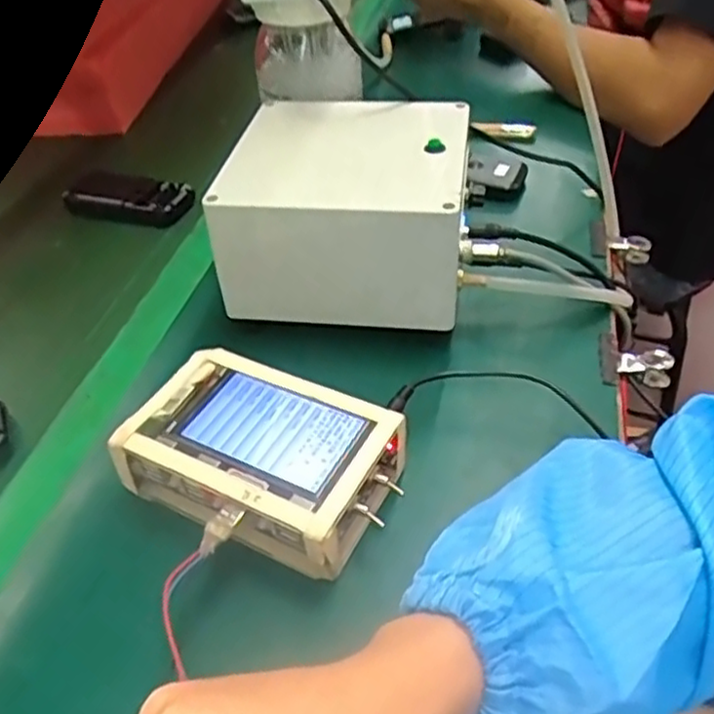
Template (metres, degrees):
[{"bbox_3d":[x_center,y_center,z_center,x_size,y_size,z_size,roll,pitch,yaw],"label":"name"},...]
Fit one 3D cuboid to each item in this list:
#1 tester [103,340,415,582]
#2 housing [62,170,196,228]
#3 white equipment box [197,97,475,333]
[{"bbox_3d":[-0.051,0.060,0.387,0.145,0.049,0.101,19,46,23],"label":"tester"},{"bbox_3d":[-0.213,-0.149,0.654,0.125,0.022,0.061,16,45,20],"label":"housing"},{"bbox_3d":[-0.003,-0.105,0.506,0.163,0.098,0.159,6,42,10],"label":"white equipment box"}]

